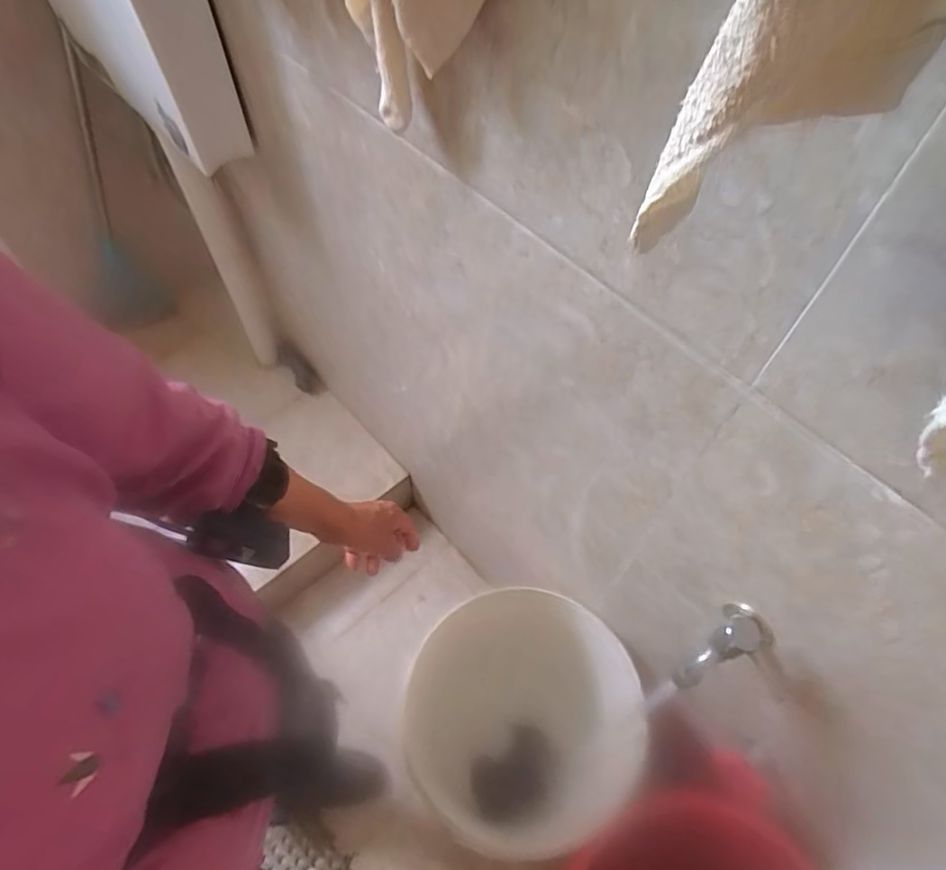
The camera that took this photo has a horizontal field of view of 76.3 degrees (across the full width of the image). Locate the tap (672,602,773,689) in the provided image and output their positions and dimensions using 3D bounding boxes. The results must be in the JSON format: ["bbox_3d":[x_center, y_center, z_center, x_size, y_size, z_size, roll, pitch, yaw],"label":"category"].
[{"bbox_3d":[0.215,0.179,0.517,0.085,0.078,0.050,-22,62,-13],"label":"tap"}]

